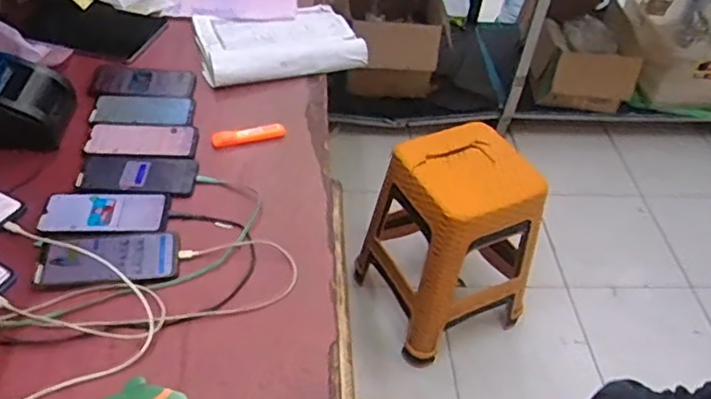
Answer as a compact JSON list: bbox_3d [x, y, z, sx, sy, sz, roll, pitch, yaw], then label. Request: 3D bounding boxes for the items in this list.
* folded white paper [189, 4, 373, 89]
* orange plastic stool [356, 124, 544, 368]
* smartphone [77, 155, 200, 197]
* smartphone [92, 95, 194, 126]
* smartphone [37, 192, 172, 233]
[{"bbox_3d":[-0.151,-0.317,1.176,0.311,0.022,0.235,-14,49,-19],"label":"folded white paper"},{"bbox_3d":[0.268,0.103,1.573,0.386,0.483,0.328,-16,49,-21],"label":"orange plastic stool"},{"bbox_3d":[-0.318,-0.039,0.885,0.163,0.010,0.064,4,45,-2],"label":"smartphone"},{"bbox_3d":[-0.350,-0.147,0.997,0.156,0.010,0.067,0,45,-7],"label":"smartphone"},{"bbox_3d":[-0.341,0.018,0.825,0.160,0.008,0.073,1,45,-6],"label":"smartphone"}]

